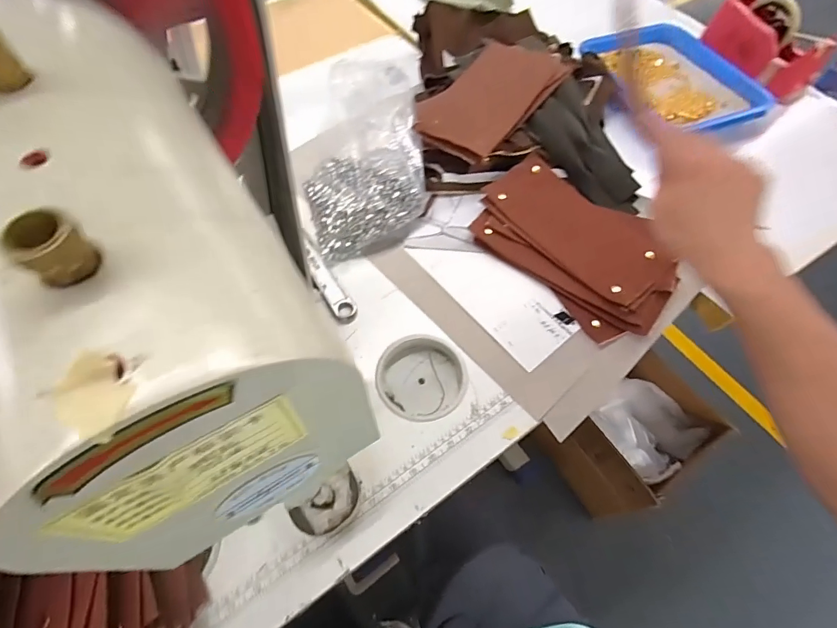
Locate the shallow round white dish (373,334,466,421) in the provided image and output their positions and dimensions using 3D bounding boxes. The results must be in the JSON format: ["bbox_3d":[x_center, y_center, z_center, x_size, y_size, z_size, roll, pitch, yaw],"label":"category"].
[{"bbox_3d":[0.003,0.079,0.530,0.104,0.028,0.104,1,60,-2],"label":"shallow round white dish"}]

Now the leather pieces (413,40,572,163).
[{"bbox_3d":[0.116,-0.343,0.675,0.151,0.017,0.293,28,63,15],"label":"leather pieces"}]

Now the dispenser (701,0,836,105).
[{"bbox_3d":[0.611,-0.480,0.761,0.061,0.102,0.201,-24,64,-15],"label":"dispenser"}]

